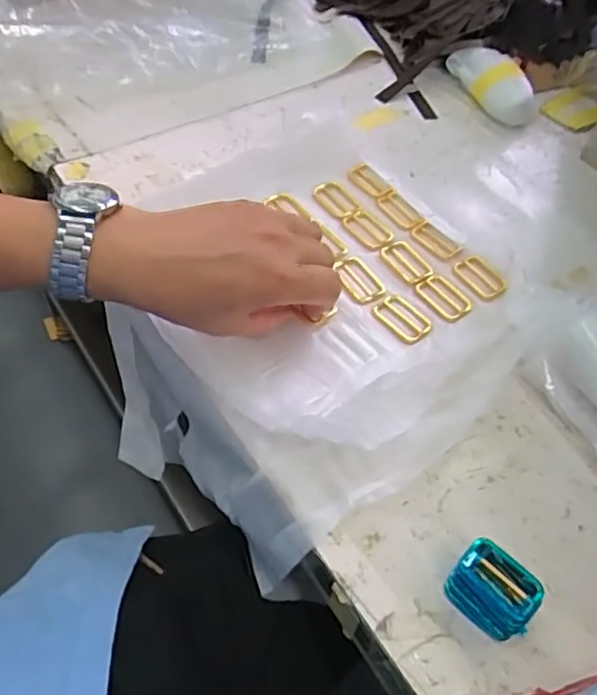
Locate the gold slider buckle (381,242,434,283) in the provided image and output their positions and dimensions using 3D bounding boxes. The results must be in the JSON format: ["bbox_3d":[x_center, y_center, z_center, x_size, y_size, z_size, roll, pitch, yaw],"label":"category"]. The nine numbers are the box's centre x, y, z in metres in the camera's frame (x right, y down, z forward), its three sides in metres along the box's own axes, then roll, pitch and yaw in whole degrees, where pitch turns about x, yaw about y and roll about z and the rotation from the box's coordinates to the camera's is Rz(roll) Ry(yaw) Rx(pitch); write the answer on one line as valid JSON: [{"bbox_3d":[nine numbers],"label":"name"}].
[{"bbox_3d":[0.093,-0.072,0.511,0.027,0.004,0.048,-22,58,-20],"label":"gold slider buckle"}]

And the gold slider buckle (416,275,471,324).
[{"bbox_3d":[0.120,-0.040,0.490,0.033,0.004,0.047,-27,60,-23],"label":"gold slider buckle"}]

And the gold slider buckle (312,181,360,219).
[{"bbox_3d":[0.036,-0.134,0.544,0.033,0.005,0.046,-31,62,-24],"label":"gold slider buckle"}]

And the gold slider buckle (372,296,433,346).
[{"bbox_3d":[0.083,-0.023,0.474,0.031,0.004,0.047,-34,63,-26],"label":"gold slider buckle"}]

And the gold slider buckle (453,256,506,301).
[{"bbox_3d":[0.152,-0.058,0.506,0.025,0.006,0.047,-31,58,-2],"label":"gold slider buckle"}]

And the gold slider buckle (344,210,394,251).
[{"bbox_3d":[0.062,-0.104,0.529,0.028,0.004,0.045,-32,62,-25],"label":"gold slider buckle"}]

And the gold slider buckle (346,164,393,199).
[{"bbox_3d":[0.067,-0.154,0.562,0.022,0.008,0.044,-36,63,-2],"label":"gold slider buckle"}]

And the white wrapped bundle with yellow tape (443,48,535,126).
[{"bbox_3d":[0.215,-0.295,0.668,0.048,0.039,0.118,-20,58,-18],"label":"white wrapped bundle with yellow tape"}]

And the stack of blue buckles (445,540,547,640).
[{"bbox_3d":[0.109,0.137,0.340,0.045,0.032,0.035,40,60,22],"label":"stack of blue buckles"}]

